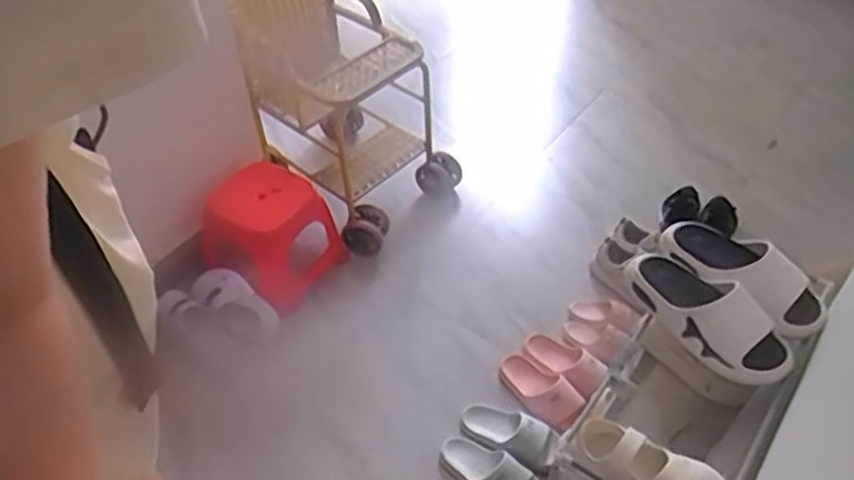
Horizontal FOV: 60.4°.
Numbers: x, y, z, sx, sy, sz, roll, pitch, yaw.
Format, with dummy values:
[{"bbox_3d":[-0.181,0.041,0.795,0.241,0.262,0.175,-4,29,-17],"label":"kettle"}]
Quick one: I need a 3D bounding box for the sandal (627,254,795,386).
[{"bbox_3d":[0.476,0.119,1.253,0.138,0.080,0.297,-27,50,-22],"label":"sandal"}]

